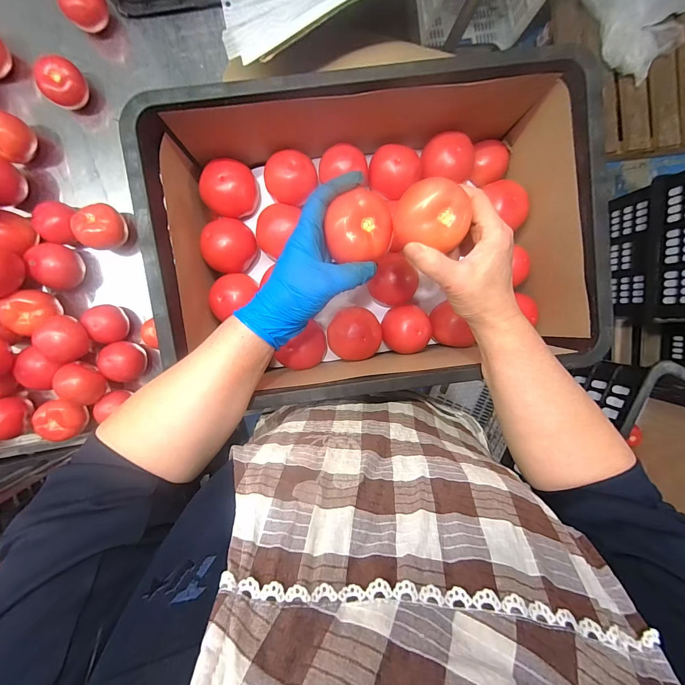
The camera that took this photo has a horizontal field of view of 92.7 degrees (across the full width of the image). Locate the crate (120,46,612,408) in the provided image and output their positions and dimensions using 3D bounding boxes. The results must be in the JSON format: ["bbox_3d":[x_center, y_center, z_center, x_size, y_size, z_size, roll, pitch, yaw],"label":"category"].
[{"bbox_3d":[0.031,-0.118,0.399,0.475,0.147,0.331,-8,96,-5],"label":"crate"}]

